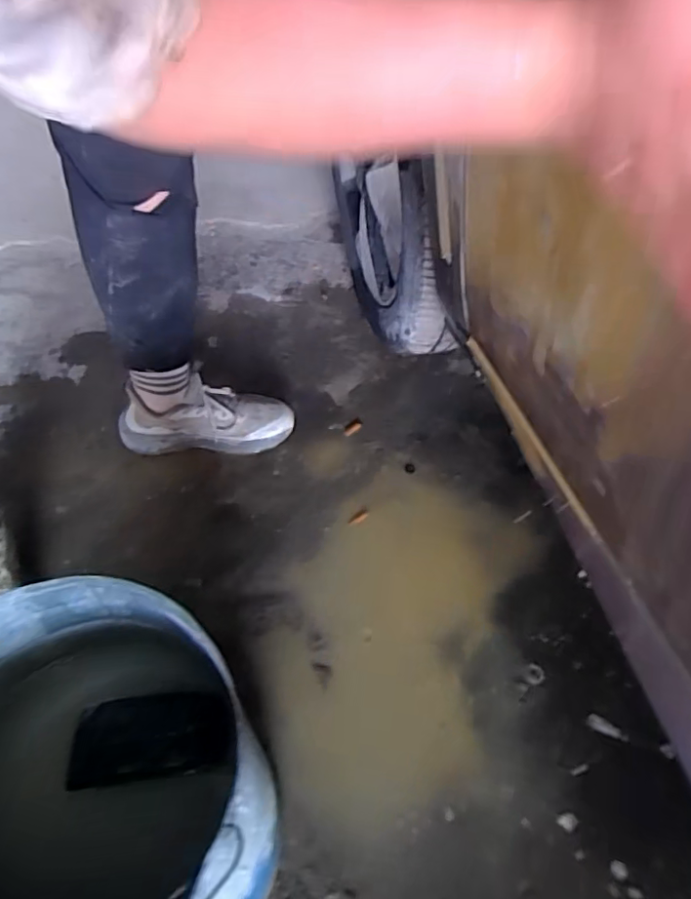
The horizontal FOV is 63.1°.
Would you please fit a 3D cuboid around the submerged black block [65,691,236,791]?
[{"bbox_3d":[-0.169,0.254,0.501,0.132,0.026,0.068,-7,52,-6],"label":"submerged black block"}]

